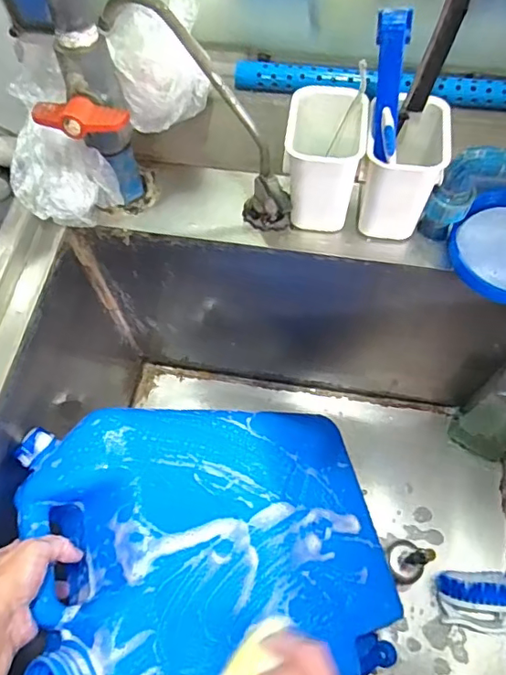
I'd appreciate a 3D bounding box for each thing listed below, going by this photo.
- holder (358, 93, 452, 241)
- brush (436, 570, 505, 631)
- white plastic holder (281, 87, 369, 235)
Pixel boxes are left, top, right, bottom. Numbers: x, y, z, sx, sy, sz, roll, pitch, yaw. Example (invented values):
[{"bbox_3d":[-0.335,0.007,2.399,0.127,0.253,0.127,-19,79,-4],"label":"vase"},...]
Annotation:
[{"bbox_3d":[0.140,-0.159,0.521,0.073,0.108,0.085,4,65,4],"label":"holder"},{"bbox_3d":[0.312,0.360,0.730,0.114,0.058,0.076,-1,64,2],"label":"brush"},{"bbox_3d":[0.070,-0.172,0.530,0.071,0.109,0.088,8,65,6],"label":"white plastic holder"}]

